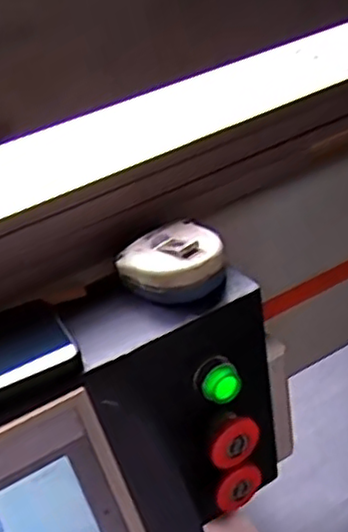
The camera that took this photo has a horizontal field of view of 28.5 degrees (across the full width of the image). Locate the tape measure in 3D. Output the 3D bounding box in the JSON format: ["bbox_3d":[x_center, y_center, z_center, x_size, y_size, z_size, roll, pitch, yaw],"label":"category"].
[{"bbox_3d":[0.003,0.000,0.463,0.063,0.037,0.068,23,43,39],"label":"tape measure"}]

